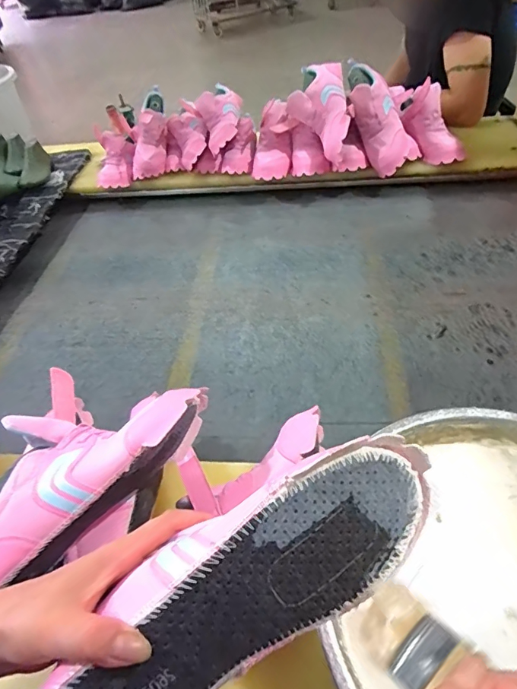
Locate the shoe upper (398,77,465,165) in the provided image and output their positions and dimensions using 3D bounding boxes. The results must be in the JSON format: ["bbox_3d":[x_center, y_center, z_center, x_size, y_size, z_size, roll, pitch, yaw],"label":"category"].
[{"bbox_3d":[0.412,-0.514,1.039,0.065,0.106,0.203,-24,78,-14],"label":"shoe upper"}]

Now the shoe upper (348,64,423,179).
[{"bbox_3d":[0.282,-0.538,1.035,0.124,0.058,0.273,-23,92,-13],"label":"shoe upper"}]

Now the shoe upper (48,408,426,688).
[{"bbox_3d":[-0.014,0.149,0.290,0.266,0.088,0.089,-38,96,-8],"label":"shoe upper"}]

